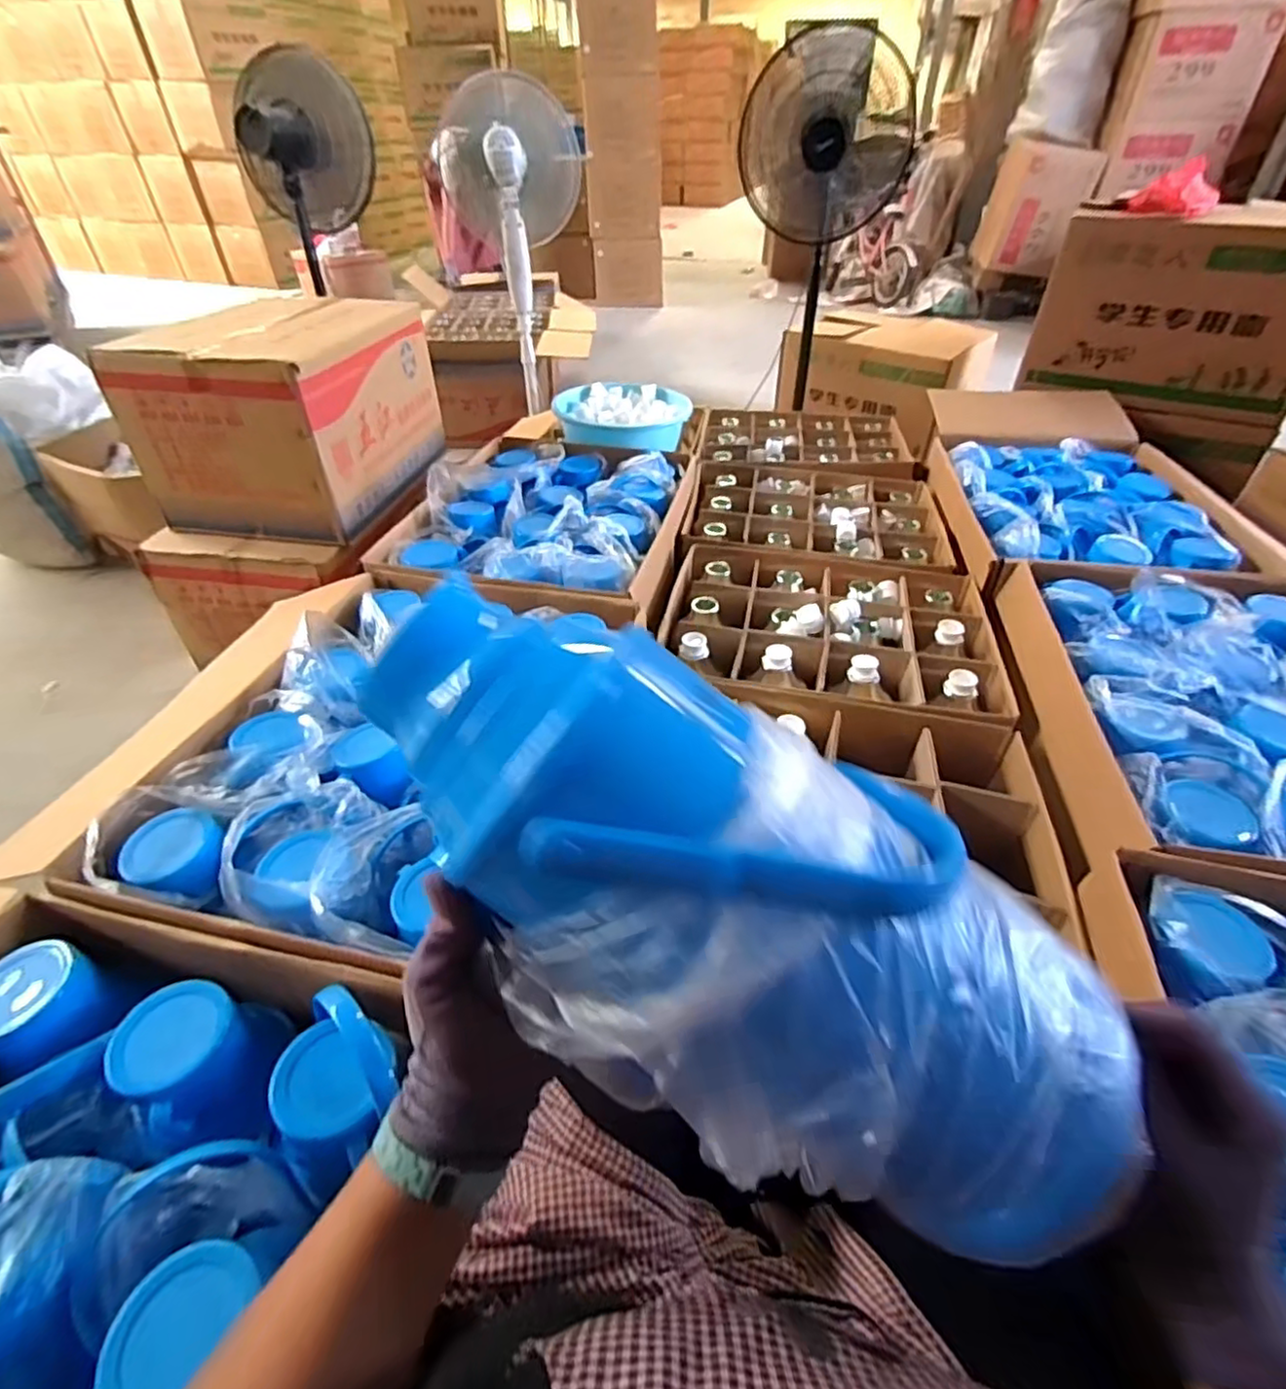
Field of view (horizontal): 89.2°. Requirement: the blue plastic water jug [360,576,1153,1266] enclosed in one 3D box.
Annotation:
[{"bbox_3d":[0.044,0.099,0.299,0.360,0.120,0.152,37,48,-1],"label":"blue plastic water jug"}]

